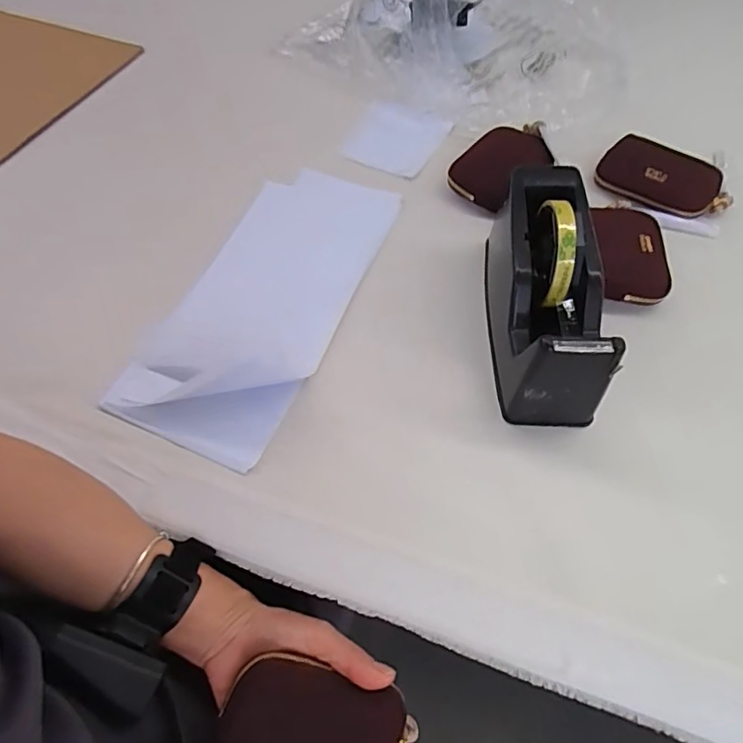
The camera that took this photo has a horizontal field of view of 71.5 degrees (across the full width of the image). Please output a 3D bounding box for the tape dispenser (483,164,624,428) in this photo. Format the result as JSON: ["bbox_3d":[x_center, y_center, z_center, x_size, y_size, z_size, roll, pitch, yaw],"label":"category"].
[{"bbox_3d":[0.139,-0.070,0.417,0.079,0.101,0.207,3,58,2],"label":"tape dispenser"}]

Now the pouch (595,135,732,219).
[{"bbox_3d":[0.305,-0.200,0.539,0.129,0.022,0.083,25,61,15],"label":"pouch"}]

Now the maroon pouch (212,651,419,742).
[{"bbox_3d":[-0.038,0.236,0.335,0.116,0.024,0.079,20,76,-7],"label":"maroon pouch"}]

